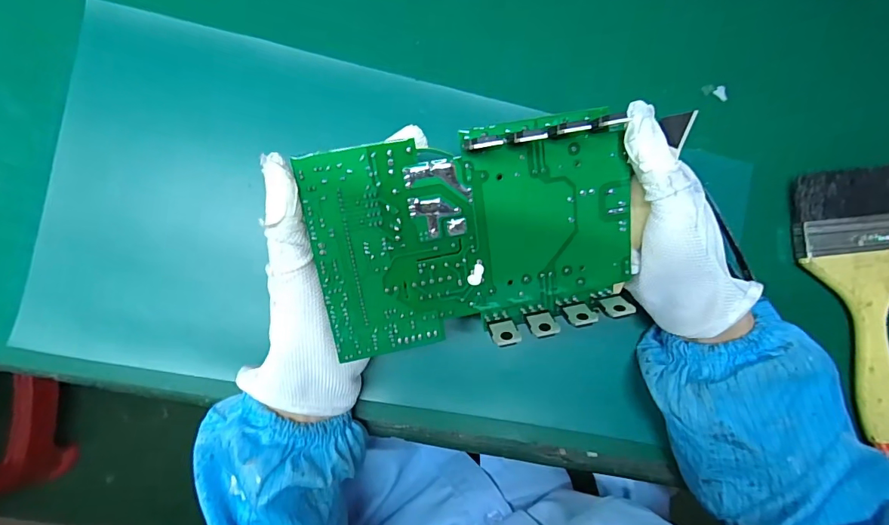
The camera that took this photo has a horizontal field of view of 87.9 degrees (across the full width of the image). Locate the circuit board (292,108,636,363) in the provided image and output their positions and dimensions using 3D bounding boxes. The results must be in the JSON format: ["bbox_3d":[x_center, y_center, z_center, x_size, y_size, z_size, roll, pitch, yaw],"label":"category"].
[{"bbox_3d":[0.020,-0.014,0.254,0.174,0.040,0.112,-12,109,-8],"label":"circuit board"}]

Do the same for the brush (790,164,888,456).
[{"bbox_3d":[0.309,0.031,0.334,0.089,0.017,0.196,-7,91,-6],"label":"brush"}]

